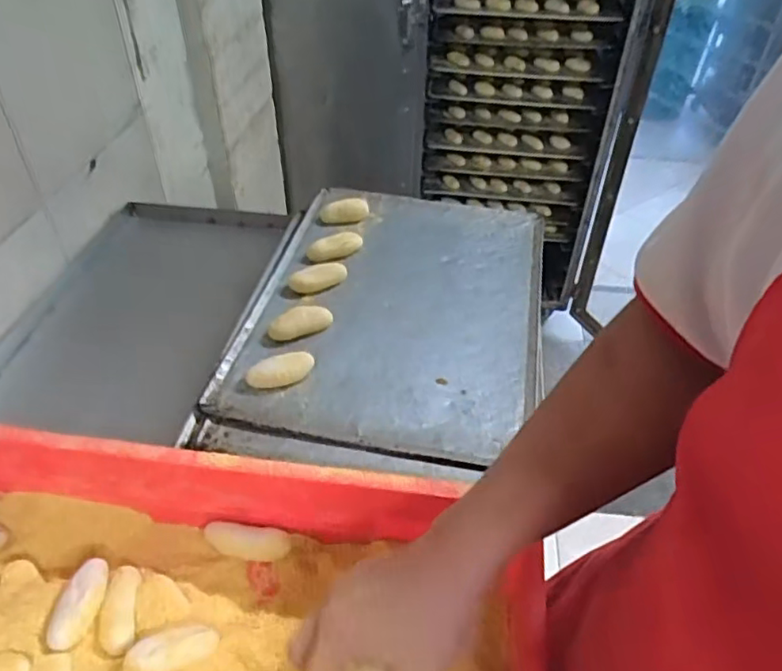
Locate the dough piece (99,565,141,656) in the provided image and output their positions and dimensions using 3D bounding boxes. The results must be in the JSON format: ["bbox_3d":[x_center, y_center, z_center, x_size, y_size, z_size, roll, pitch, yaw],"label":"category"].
[{"bbox_3d":[-0.210,0.210,0.475,0.023,0.015,0.076,-10,27,-12],"label":"dough piece"}]

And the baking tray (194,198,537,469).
[{"bbox_3d":[0.009,-0.050,0.740,0.323,0.029,0.436,9,43,9],"label":"baking tray"}]

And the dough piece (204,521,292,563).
[{"bbox_3d":[-0.131,0.186,0.546,0.078,0.017,0.025,5,43,5],"label":"dough piece"}]

